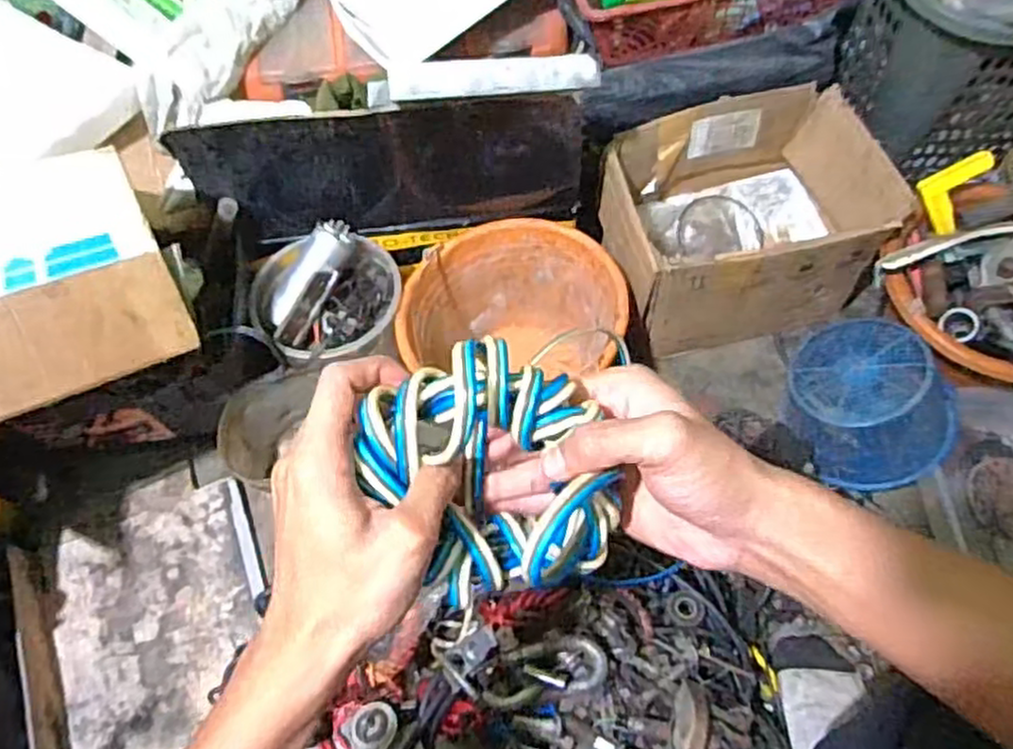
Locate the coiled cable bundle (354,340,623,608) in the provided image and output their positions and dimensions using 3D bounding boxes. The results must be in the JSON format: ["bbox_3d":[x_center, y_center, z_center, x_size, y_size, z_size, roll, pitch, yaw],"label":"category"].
[{"bbox_3d":[-0.007,0.044,0.326,0.102,0.089,0.092,-17,63,-5],"label":"coiled cable bundle"}]

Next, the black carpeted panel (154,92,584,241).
[{"bbox_3d":[-0.124,-0.220,0.800,0.414,0.180,0.038,-4,63,1],"label":"black carpeted panel"}]

